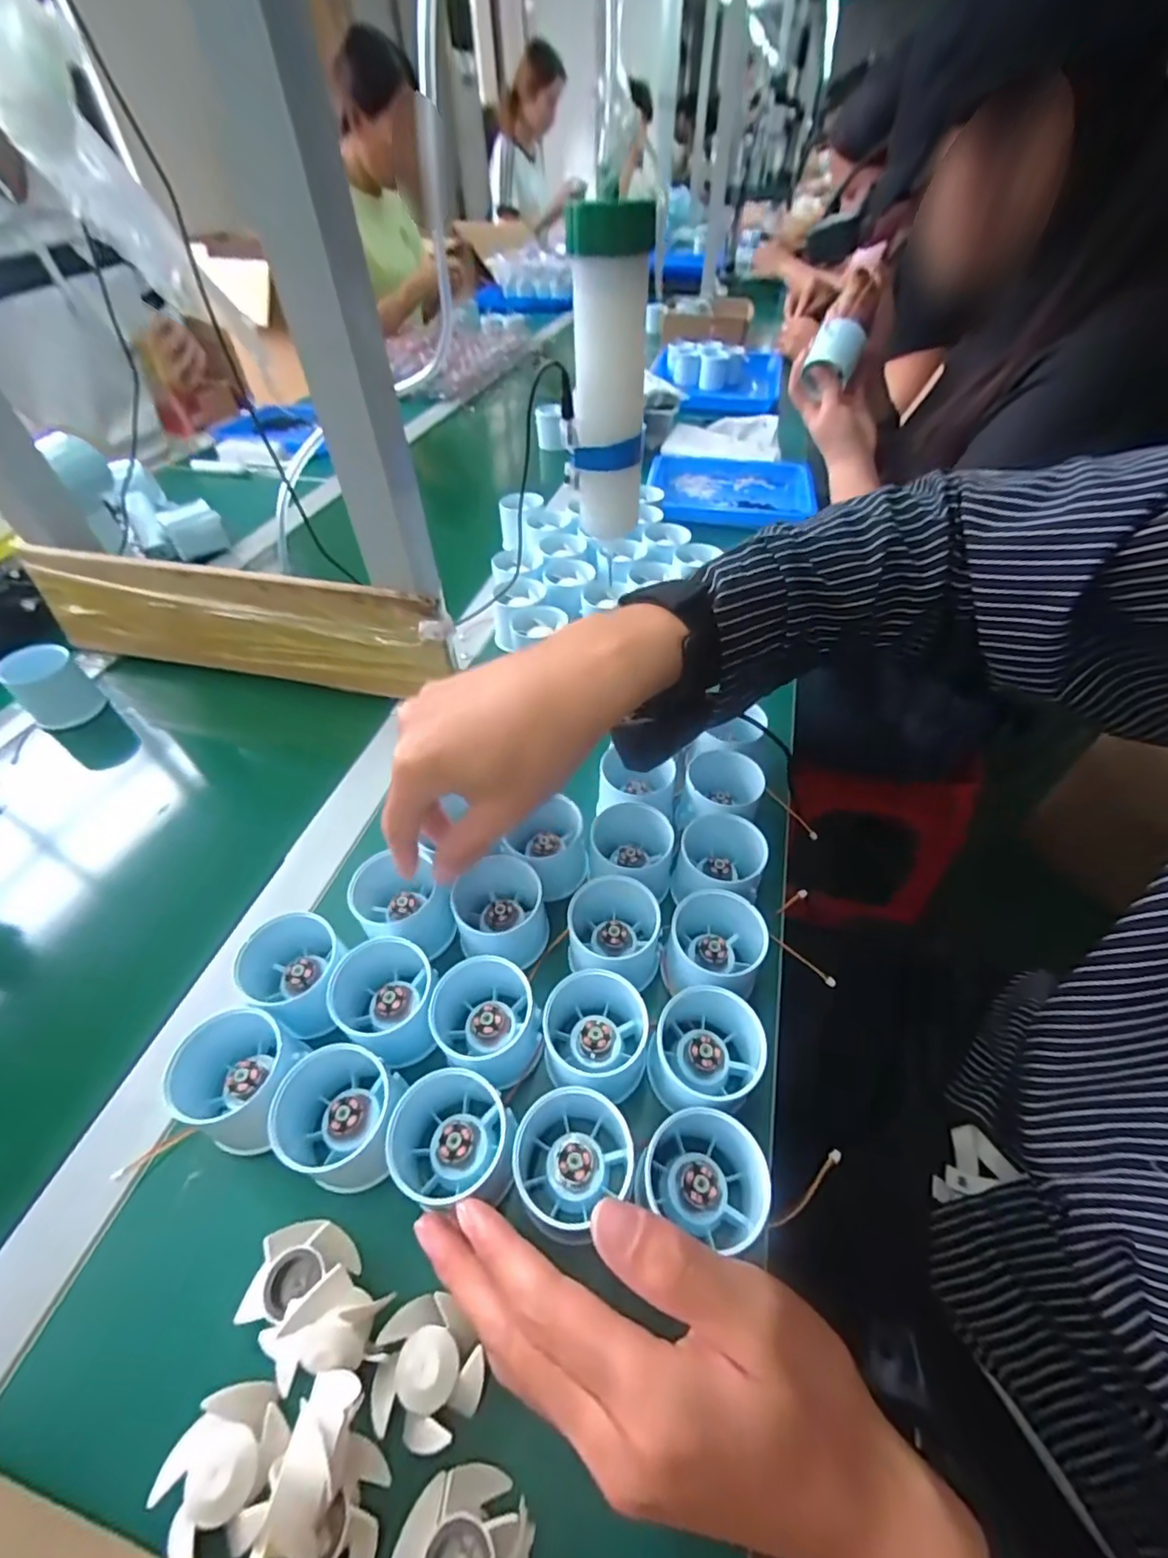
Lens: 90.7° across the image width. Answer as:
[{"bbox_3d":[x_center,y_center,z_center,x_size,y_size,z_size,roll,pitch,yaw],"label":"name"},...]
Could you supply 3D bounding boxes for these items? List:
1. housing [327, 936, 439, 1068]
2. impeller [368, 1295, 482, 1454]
[{"bbox_3d":[-0.105,0.118,0.316,0.055,0.041,0.052,-1,48,1],"label":"housing"},{"bbox_3d":[-0.064,0.237,0.231,0.038,0.016,0.043,-31,54,-23],"label":"impeller"}]

